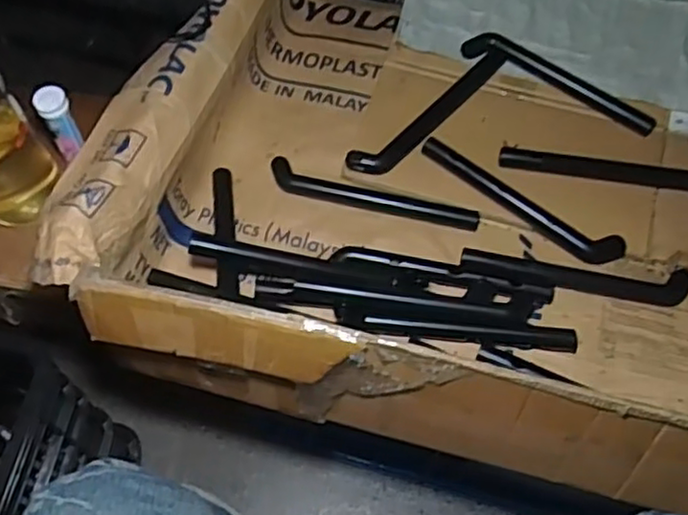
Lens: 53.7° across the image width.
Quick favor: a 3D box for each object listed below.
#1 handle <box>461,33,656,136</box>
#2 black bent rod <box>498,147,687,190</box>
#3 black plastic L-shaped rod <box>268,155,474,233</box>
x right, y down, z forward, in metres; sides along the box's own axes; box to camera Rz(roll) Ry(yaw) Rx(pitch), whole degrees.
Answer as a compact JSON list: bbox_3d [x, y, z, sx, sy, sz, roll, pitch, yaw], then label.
[{"bbox_3d":[0.261,-0.213,0.827,0.243,0.049,0.028,24,64,13],"label":"handle"},{"bbox_3d":[0.305,-0.102,0.782,0.244,0.026,0.048,14,62,7],"label":"black bent rod"},{"bbox_3d":[0.033,-0.068,0.785,0.243,0.019,0.035,15,63,8],"label":"black plastic L-shaped rod"}]

